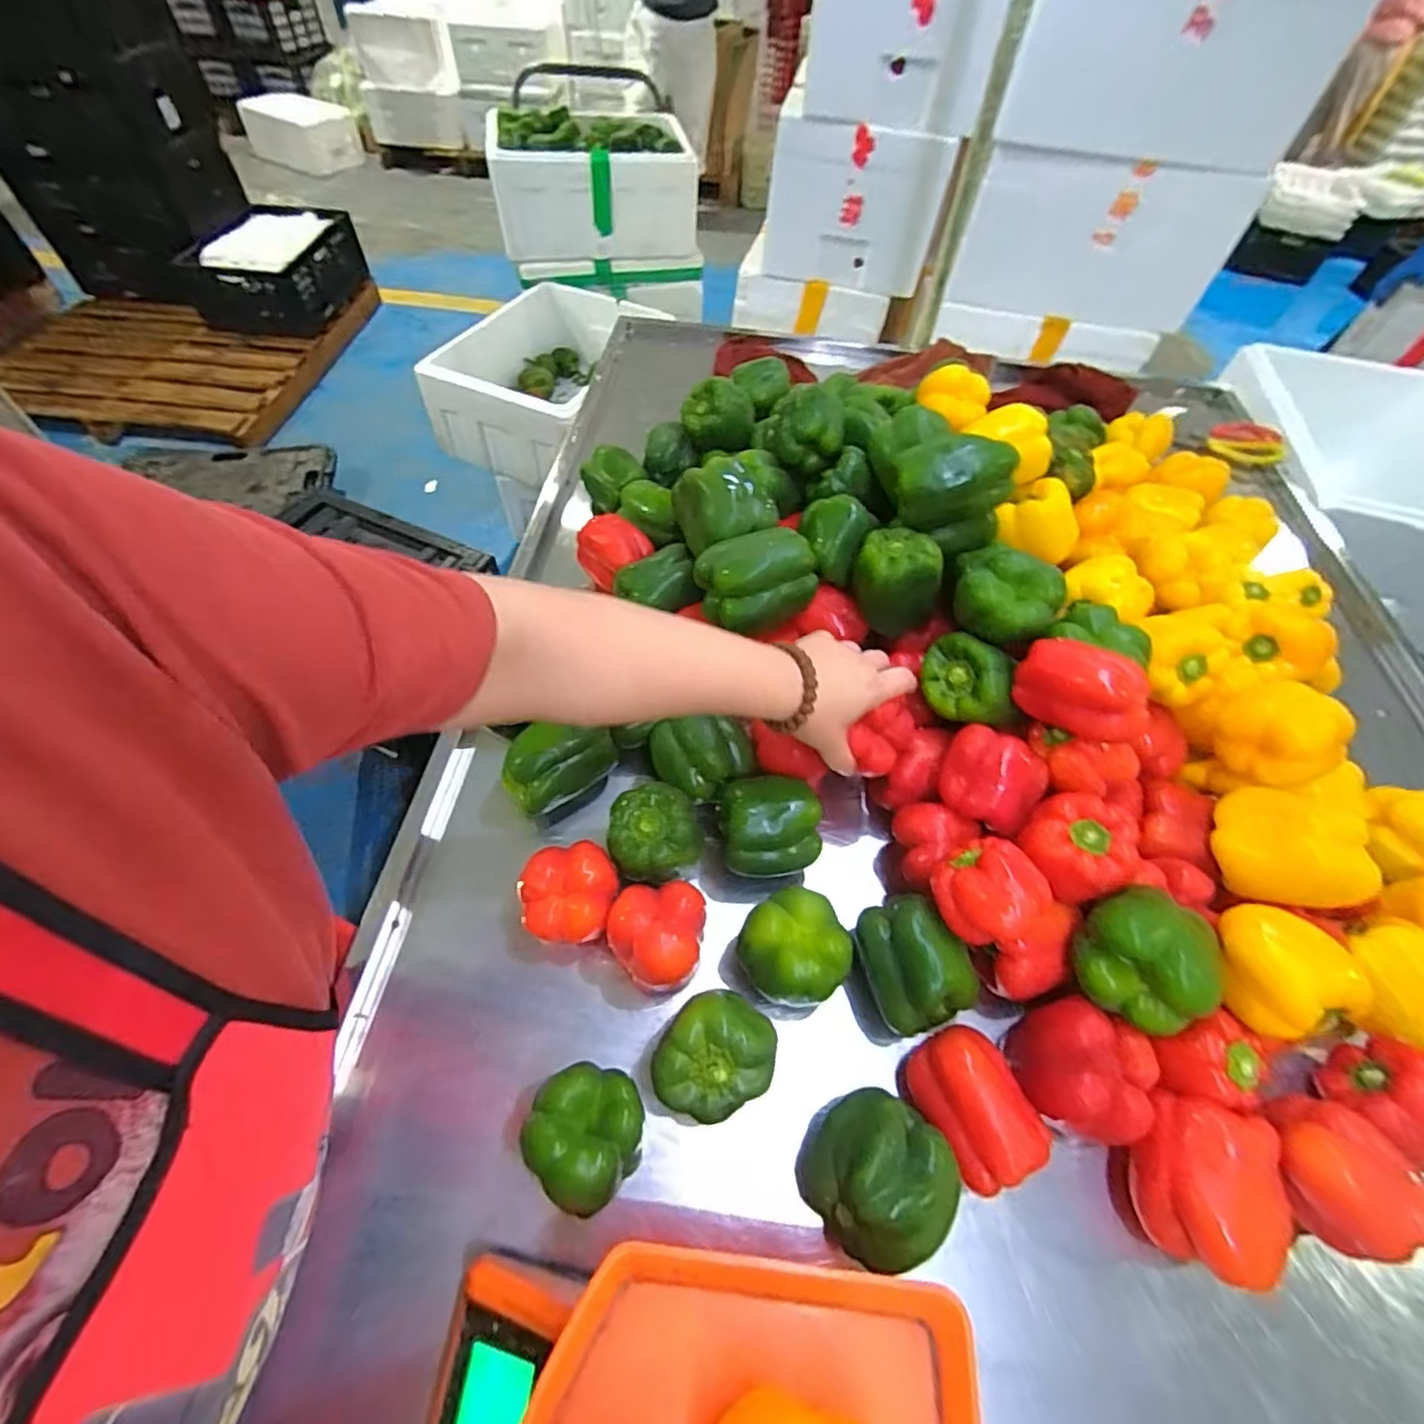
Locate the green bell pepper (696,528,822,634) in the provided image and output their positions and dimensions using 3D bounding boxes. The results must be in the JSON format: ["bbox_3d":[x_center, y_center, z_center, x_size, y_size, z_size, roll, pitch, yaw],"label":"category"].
[{"bbox_3d":[0.043,-0.130,0.609,0.102,0.067,0.084,-19,59,-15],"label":"green bell pepper"}]

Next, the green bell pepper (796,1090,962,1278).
[{"bbox_3d":[0.111,0.310,0.419,0.093,0.072,0.088,2,56,-2],"label":"green bell pepper"}]

